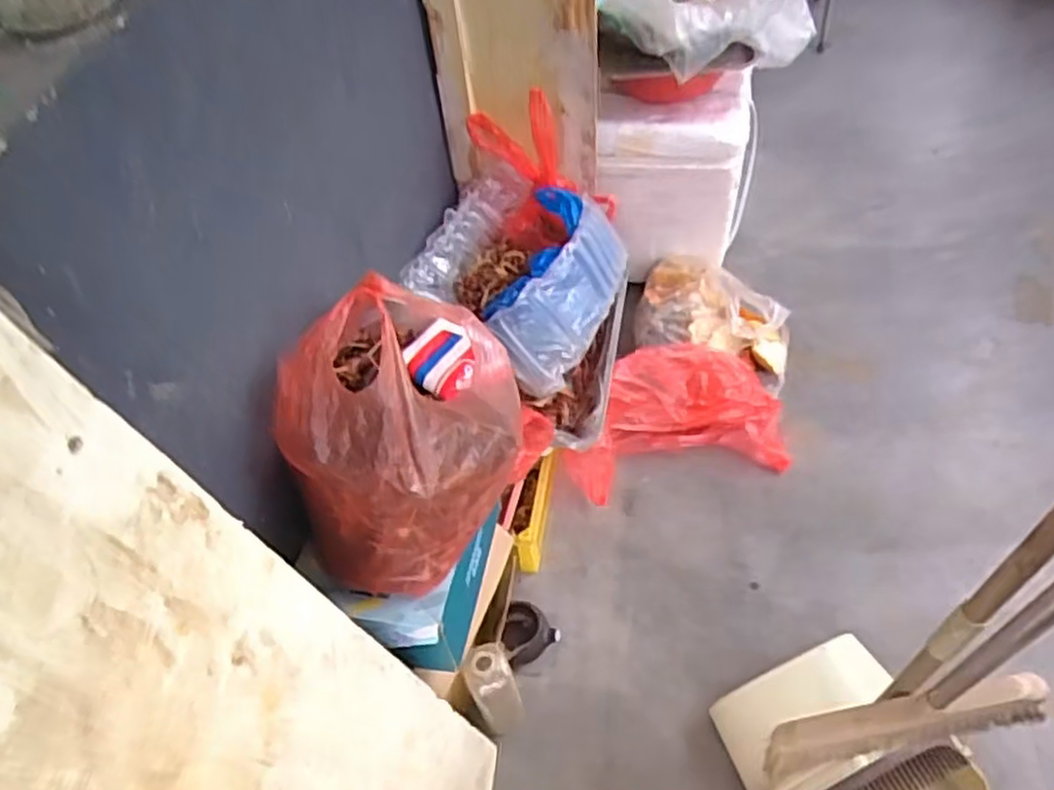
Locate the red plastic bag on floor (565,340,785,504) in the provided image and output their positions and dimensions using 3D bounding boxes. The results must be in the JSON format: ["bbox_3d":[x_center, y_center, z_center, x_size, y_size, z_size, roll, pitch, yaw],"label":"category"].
[{"bbox_3d":[0.233,0.037,1.245,0.360,0.115,0.223,-10,53,-4],"label":"red plastic bag on floor"}]

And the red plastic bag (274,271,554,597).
[{"bbox_3d":[-0.119,0.021,0.754,0.202,0.235,0.259,11,55,14],"label":"red plastic bag"}]

